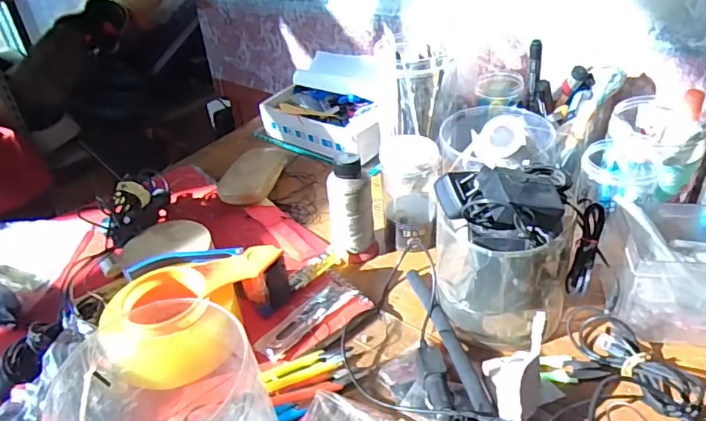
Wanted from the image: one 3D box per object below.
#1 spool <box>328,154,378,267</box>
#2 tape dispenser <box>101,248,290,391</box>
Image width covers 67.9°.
[{"bbox_3d":[-0.002,-0.006,0.583,0.045,0.112,0.043,20,42,31],"label":"spool"},{"bbox_3d":[-0.157,0.090,0.508,0.116,0.061,0.168,19,42,30],"label":"tape dispenser"}]

